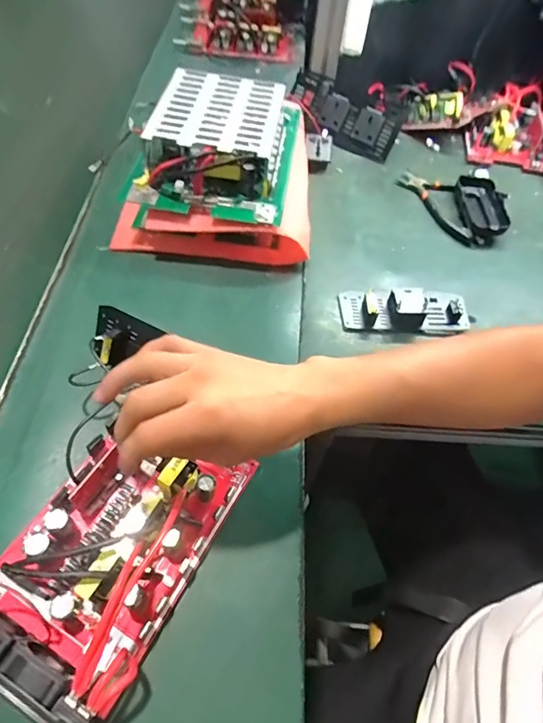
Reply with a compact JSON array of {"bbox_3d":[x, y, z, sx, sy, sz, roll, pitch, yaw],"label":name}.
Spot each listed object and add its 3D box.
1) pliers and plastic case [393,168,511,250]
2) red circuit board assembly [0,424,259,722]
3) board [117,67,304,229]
[{"bbox_3d":[0.248,-0.221,0.591,0.146,0.027,0.126,21,57,9],"label":"pliers and plastic case"},{"bbox_3d":[-0.118,0.130,0.319,0.127,0.056,0.207,24,58,12],"label":"red circuit board assembly"},{"bbox_3d":[-0.059,-0.274,0.520,0.176,0.064,0.245,9,56,2],"label":"board"}]

